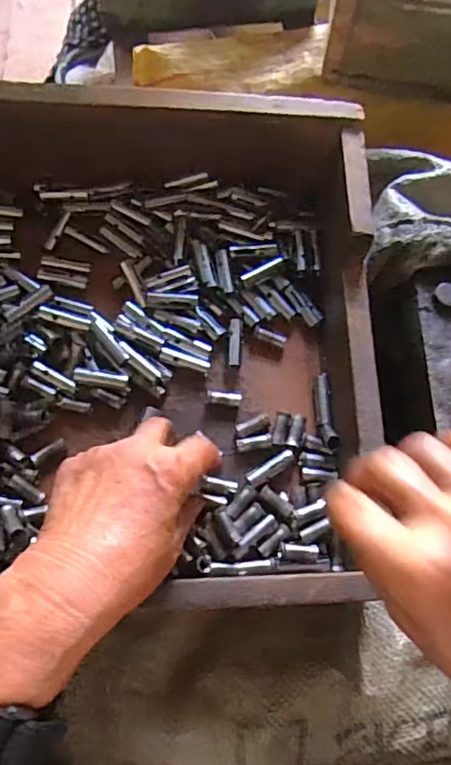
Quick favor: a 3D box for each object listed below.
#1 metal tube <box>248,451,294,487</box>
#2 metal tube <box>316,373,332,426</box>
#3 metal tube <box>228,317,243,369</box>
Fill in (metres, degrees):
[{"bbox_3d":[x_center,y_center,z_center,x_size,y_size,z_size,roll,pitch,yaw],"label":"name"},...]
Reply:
[{"bbox_3d":[0.031,0.059,0.394,0.037,0.007,0.011,-34,73,-14],"label":"metal tube"},{"bbox_3d":[0.071,0.012,0.413,0.009,0.007,0.038,0,69,-2],"label":"metal tube"},{"bbox_3d":[0.007,-0.030,0.421,0.010,0.008,0.037,1,69,-1],"label":"metal tube"}]

